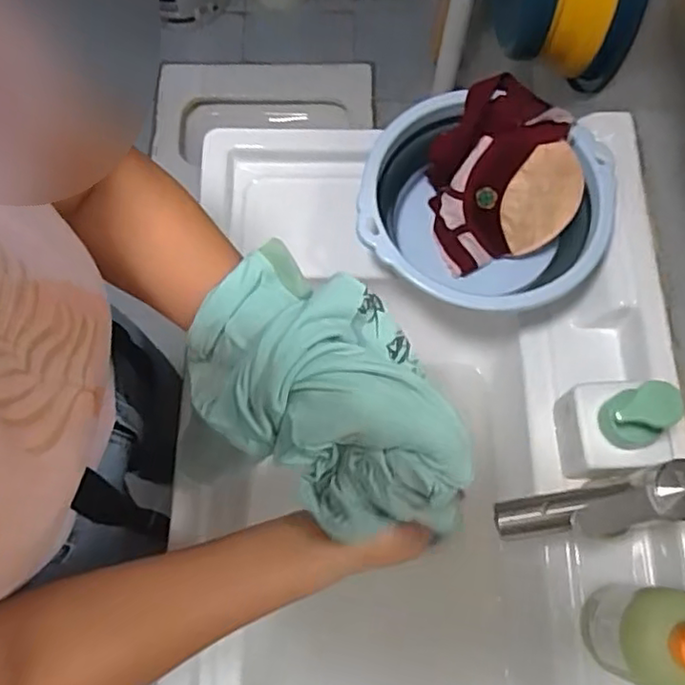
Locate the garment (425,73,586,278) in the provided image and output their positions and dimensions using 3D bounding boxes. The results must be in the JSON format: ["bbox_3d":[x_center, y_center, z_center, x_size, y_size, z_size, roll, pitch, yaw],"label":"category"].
[{"bbox_3d":[0.151,-0.178,0.631,0.120,0.132,0.158,-16,72,-6],"label":"garment"}]

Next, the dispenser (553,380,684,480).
[{"bbox_3d":[0.236,0.069,0.534,0.071,0.134,0.075,-6,71,-3],"label":"dispenser"}]

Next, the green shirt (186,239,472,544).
[{"bbox_3d":[-0.002,0.039,0.389,0.191,0.071,0.123,38,75,11],"label":"green shirt"}]

